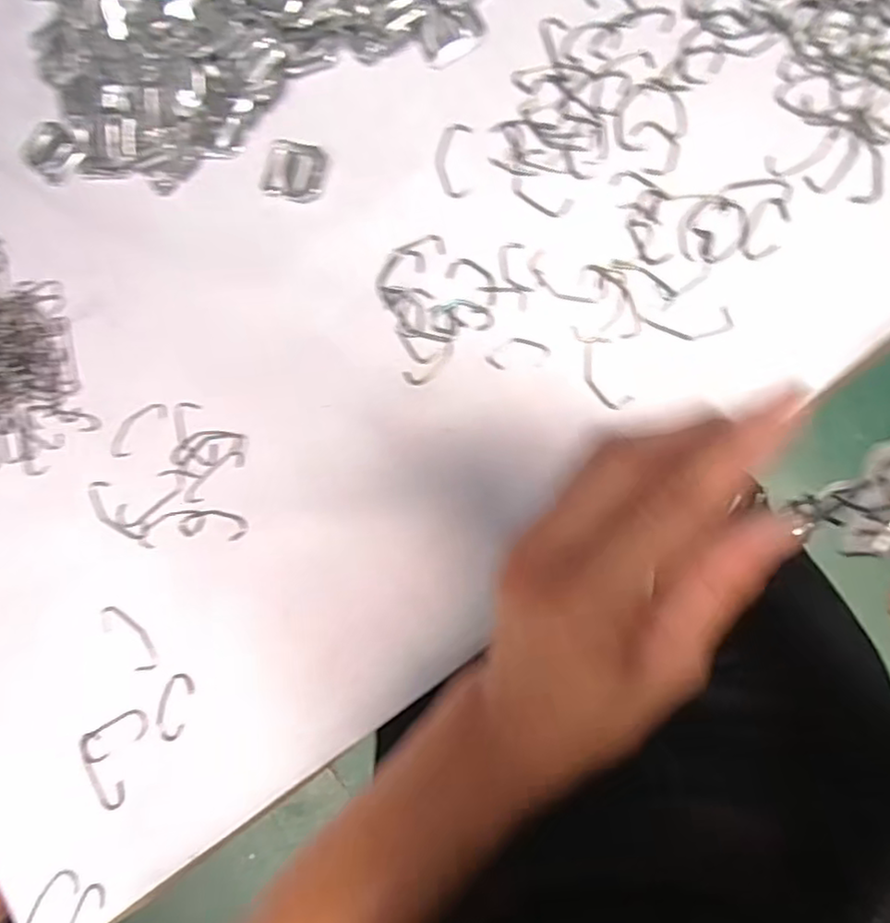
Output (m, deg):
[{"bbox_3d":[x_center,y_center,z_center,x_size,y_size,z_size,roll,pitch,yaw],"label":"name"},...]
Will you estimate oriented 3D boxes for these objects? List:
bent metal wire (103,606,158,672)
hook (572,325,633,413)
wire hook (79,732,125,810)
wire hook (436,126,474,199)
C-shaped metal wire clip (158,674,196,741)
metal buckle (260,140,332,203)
[{"bbox_3d":[-0.172,0.096,0.356,0.015,0.004,0.043,-42,82,4],"label":"bent metal wire"},{"bbox_3d":[0.078,-0.047,0.323,0.018,0.004,0.046,-19,84,7],"label":"hook"},{"bbox_3d":[-0.186,0.167,0.351,0.015,0.004,0.042,-30,83,6],"label":"wire hook"},{"bbox_3d":[0.004,-0.159,0.341,0.018,0.004,0.040,3,87,9],"label":"wire hook"},{"bbox_3d":[-0.145,0.131,0.346,0.018,0.004,0.034,16,89,10],"label":"C-shaped metal wire clip"},{"bbox_3d":[-0.082,-0.158,0.354,0.036,0.005,0.030,15,89,10],"label":"metal buckle"}]

